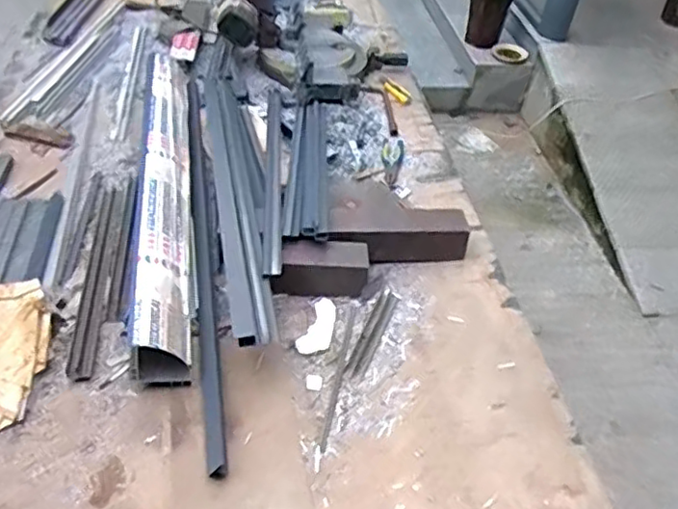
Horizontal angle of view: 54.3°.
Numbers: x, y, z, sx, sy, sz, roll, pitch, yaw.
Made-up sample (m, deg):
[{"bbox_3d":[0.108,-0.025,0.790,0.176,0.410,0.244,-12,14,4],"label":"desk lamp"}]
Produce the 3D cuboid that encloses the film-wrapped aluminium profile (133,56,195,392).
[{"bbox_3d":[-0.375,-0.148,1.435,0.095,0.126,0.999,-3,41,-12],"label":"film-wrapped aluminium profile"}]

